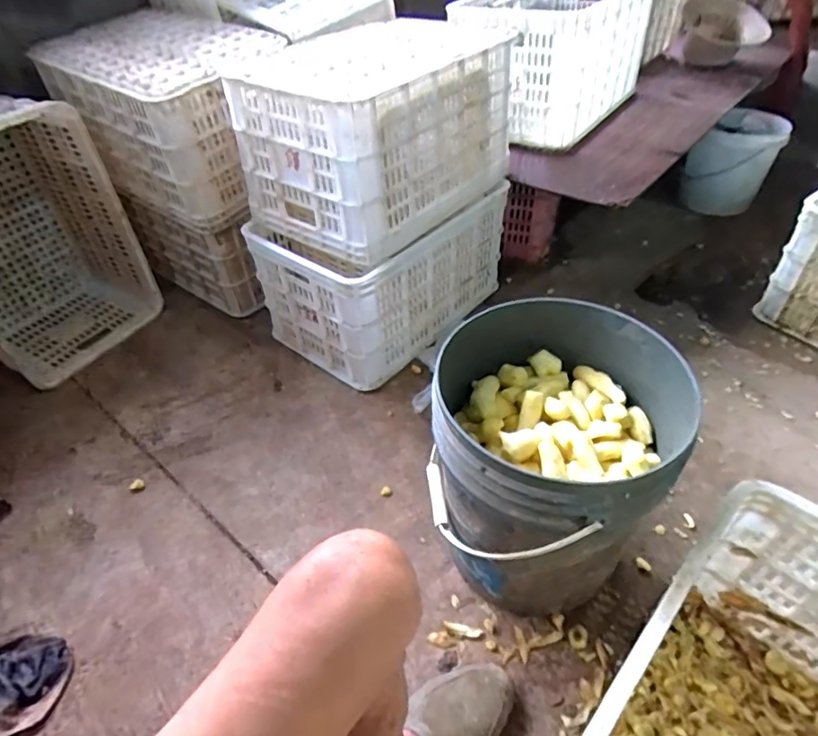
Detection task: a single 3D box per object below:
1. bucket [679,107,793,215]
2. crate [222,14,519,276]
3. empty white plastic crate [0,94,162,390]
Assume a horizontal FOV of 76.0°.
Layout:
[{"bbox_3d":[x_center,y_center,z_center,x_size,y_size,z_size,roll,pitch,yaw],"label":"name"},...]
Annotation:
[{"bbox_3d":[0.973,-0.616,1.589,0.226,0.239,0.212,24,50,25],"label":"bucket"},{"bbox_3d":[-0.064,-0.458,1.054,0.323,0.292,0.448,26,47,30],"label":"crate"},{"bbox_3d":[-0.839,-0.280,1.141,0.314,0.491,0.395,30,53,29],"label":"empty white plastic crate"}]

